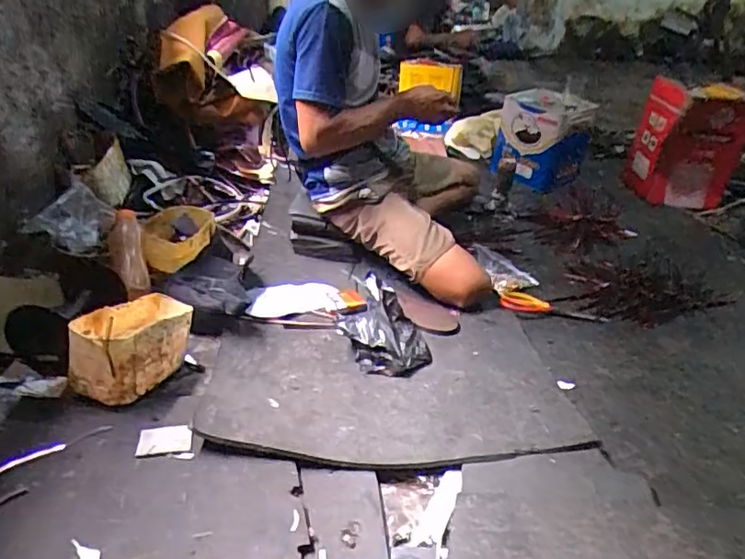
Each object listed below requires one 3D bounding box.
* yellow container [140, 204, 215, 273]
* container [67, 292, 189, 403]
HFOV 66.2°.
[{"bbox_3d":[-0.439,-0.098,1.308,0.158,0.091,0.200,-9,32,-18],"label":"yellow container"},{"bbox_3d":[-0.378,0.101,0.920,0.100,0.128,0.206,14,32,20],"label":"container"}]

